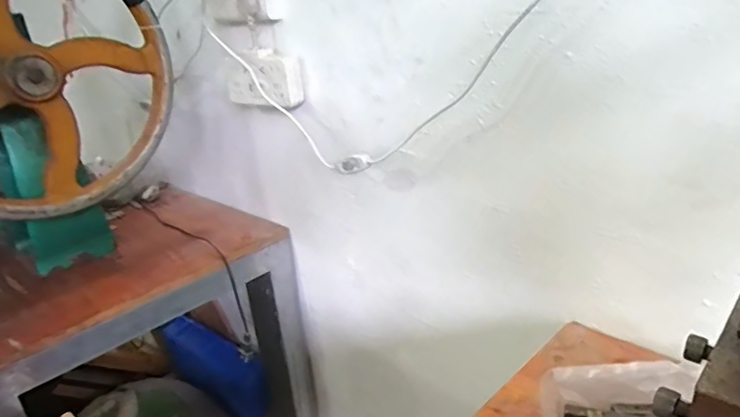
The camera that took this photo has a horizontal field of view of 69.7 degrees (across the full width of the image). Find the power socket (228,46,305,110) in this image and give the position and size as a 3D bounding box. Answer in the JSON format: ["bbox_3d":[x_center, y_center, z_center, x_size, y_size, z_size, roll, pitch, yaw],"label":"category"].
[{"bbox_3d":[-0.159,-0.193,0.804,0.126,0.074,0.035,12,28,36],"label":"power socket"}]

